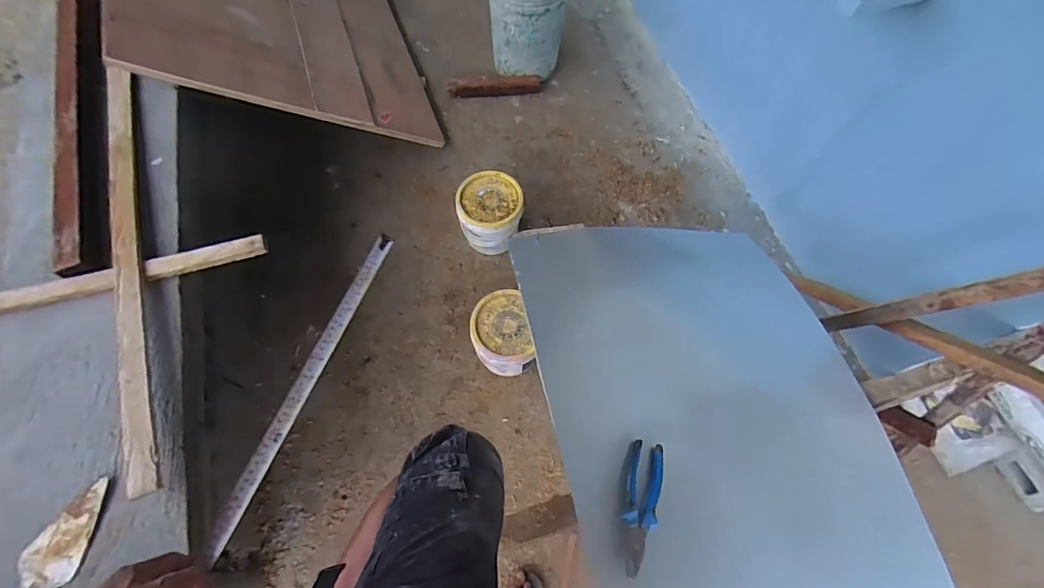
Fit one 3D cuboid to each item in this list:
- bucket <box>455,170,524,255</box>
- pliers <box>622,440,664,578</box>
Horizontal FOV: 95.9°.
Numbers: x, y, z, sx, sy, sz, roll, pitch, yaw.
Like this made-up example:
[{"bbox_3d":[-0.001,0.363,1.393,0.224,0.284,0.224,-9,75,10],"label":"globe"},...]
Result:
[{"bbox_3d":[-0.099,-0.250,1.507,0.196,0.203,0.200,0,65,-1],"label":"bucket"},{"bbox_3d":[0.183,0.323,0.723,0.053,0.020,0.194,17,54,7],"label":"pliers"}]

